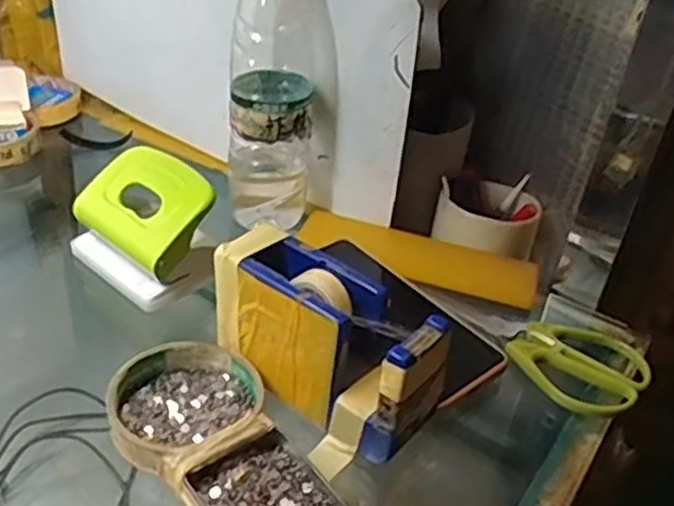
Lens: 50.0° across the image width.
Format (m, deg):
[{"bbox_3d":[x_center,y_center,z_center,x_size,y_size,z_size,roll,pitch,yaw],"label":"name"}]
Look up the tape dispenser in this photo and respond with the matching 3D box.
[{"bbox_3d":[-0.008,0.052,0.406,0.133,0.080,0.053,29,40,29],"label":"tape dispenser"}]

